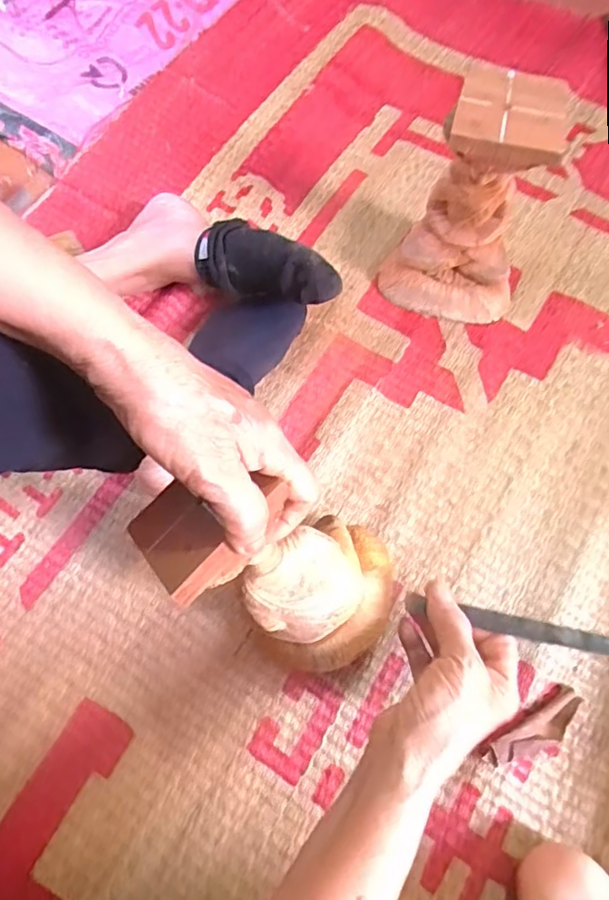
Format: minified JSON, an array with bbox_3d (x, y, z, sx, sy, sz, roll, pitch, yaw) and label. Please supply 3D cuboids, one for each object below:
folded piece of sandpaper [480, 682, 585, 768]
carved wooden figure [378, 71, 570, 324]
[{"bbox_3d":[0.169,0.205,0.424,0.081,0.016,0.026,-31,71,-9],"label":"folded piece of sandpaper"},{"bbox_3d":[0.135,-0.204,0.494,0.117,0.173,0.101,13,71,7],"label":"carved wooden figure"}]

